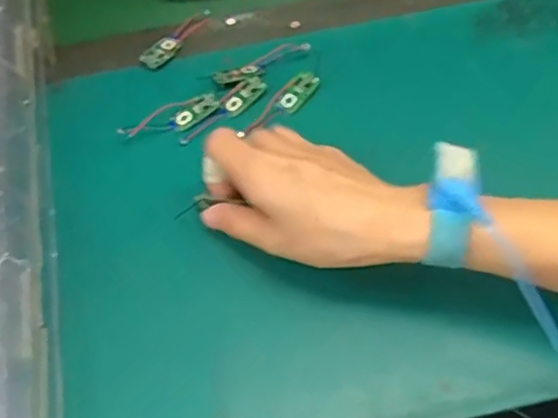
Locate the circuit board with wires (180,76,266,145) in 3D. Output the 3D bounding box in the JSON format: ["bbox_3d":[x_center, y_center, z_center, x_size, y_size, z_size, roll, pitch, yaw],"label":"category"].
[{"bbox_3d":[-0.041,-0.072,0.431,0.074,0.005,0.018,-39,63,-17],"label":"circuit board with wires"}]

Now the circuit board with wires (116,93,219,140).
[{"bbox_3d":[-0.078,-0.068,0.425,0.071,0.014,0.023,-19,59,-6],"label":"circuit board with wires"}]

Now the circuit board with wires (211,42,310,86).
[{"bbox_3d":[-0.013,-0.110,0.447,0.074,0.007,0.018,-25,60,-10],"label":"circuit board with wires"}]

